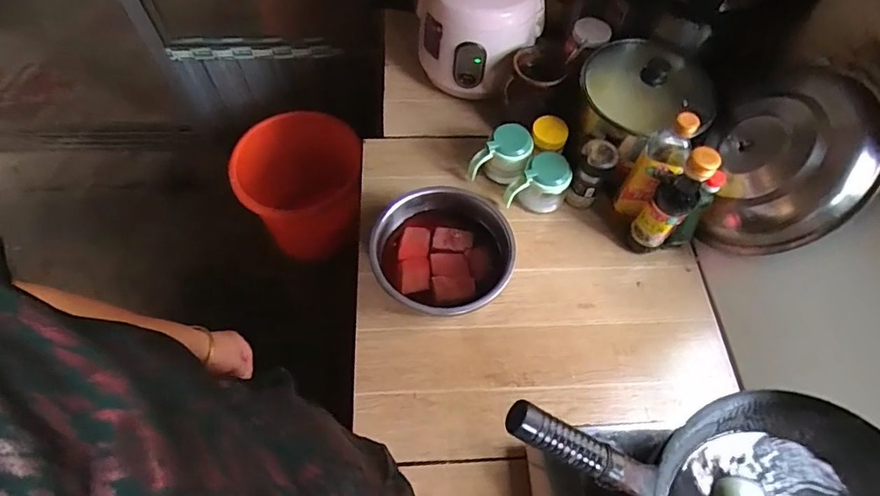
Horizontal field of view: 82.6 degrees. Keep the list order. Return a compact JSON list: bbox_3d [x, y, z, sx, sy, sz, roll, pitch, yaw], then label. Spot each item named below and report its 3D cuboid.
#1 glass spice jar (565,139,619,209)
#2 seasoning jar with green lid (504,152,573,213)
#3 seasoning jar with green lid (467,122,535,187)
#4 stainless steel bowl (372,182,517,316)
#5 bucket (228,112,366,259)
[{"bbox_3d":[0.265,-0.127,0.886,0.057,0.138,0.071,29,65,13],"label":"glass spice jar"},{"bbox_3d":[0.174,-0.104,0.886,0.093,0.099,0.077,-39,70,-20],"label":"seasoning jar with green lid"},{"bbox_3d":[0.110,-0.172,0.910,0.101,0.095,0.063,9,62,3],"label":"seasoning jar with green lid"},{"bbox_3d":[0.004,0.016,0.815,0.212,0.095,0.215,1,62,-1],"label":"stainless steel bowl"},{"bbox_3d":[-0.374,-0.158,1.364,0.333,0.250,0.321,1,62,-1],"label":"bucket"}]

